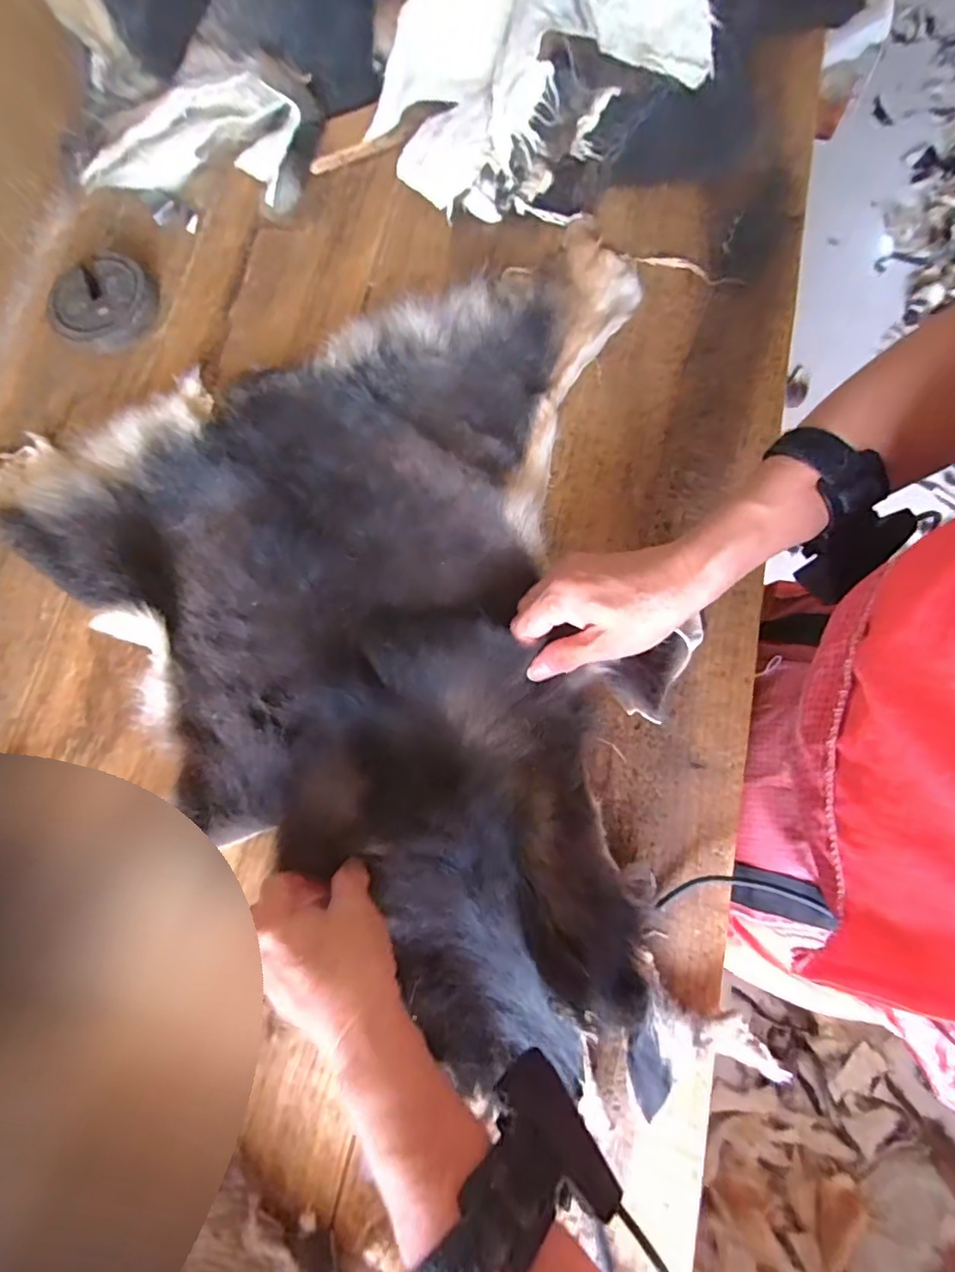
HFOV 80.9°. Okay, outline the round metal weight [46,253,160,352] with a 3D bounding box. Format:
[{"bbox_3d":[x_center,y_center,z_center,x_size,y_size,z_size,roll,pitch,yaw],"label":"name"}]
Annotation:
[{"bbox_3d":[-0.346,-0.309,0.519,0.096,0.024,0.092,0,78,1],"label":"round metal weight"}]

